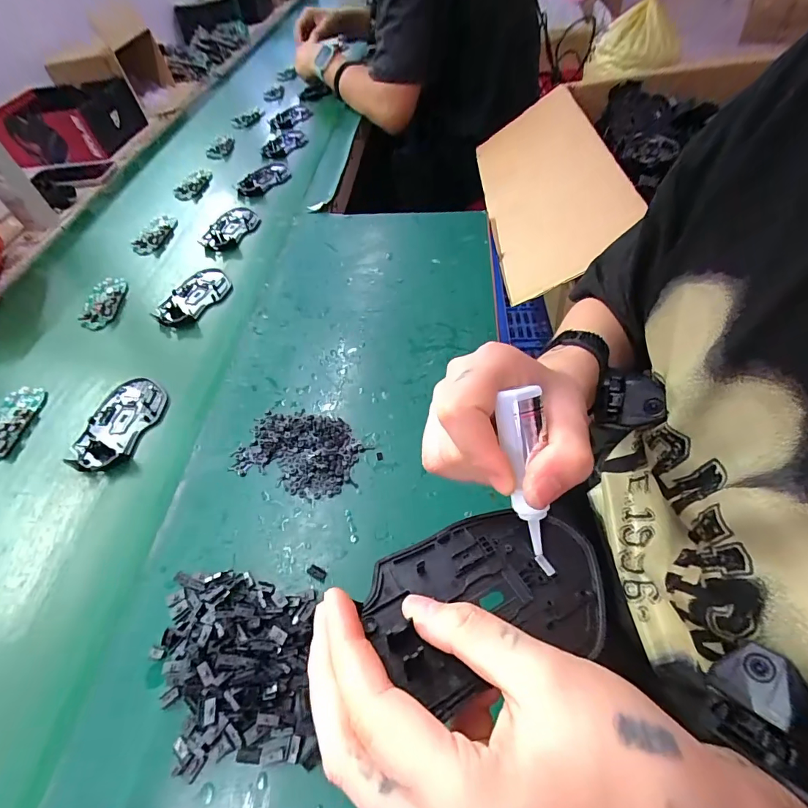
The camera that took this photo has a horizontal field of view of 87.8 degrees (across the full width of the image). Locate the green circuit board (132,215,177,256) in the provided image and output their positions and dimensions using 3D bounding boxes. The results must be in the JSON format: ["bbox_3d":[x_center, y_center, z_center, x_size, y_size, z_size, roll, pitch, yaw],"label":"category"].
[{"bbox_3d":[-0.393,-0.271,0.664,0.045,0.012,0.095,1,53,7],"label":"green circuit board"}]

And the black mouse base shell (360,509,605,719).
[{"bbox_3d":[0.036,0.084,0.187,0.103,0.014,0.066,-16,53,-6],"label":"black mouse base shell"}]

